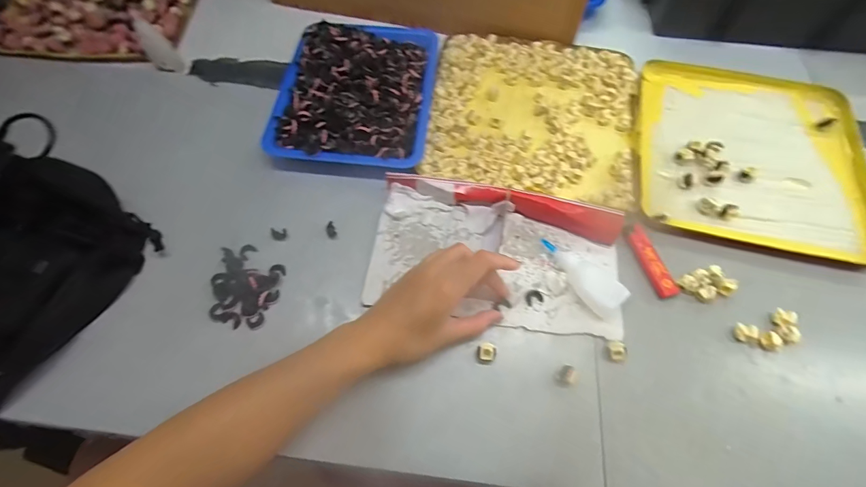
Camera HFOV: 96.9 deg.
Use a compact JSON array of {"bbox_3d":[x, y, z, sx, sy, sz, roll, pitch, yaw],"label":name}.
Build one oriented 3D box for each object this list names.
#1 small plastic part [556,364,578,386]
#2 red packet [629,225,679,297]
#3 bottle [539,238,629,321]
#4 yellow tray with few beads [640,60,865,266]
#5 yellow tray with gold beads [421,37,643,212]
[{"bbox_3d":[0.115,0.113,0.328,0.013,0.017,0.015,26,70,10],"label":"small plastic part"},{"bbox_3d":[0.213,0.016,0.374,0.020,0.008,0.074,-15,68,-6],"label":"red packet"},{"bbox_3d":[0.137,0.030,0.359,0.086,0.019,0.032,39,73,15],"label":"bottle"},{"bbox_3d":[0.359,-0.111,0.439,0.238,0.023,0.254,13,68,5],"label":"yellow tray with few beads"},{"bbox_3d":[0.117,-0.153,0.454,0.230,0.022,0.230,8,68,4],"label":"yellow tray with gold beads"}]

